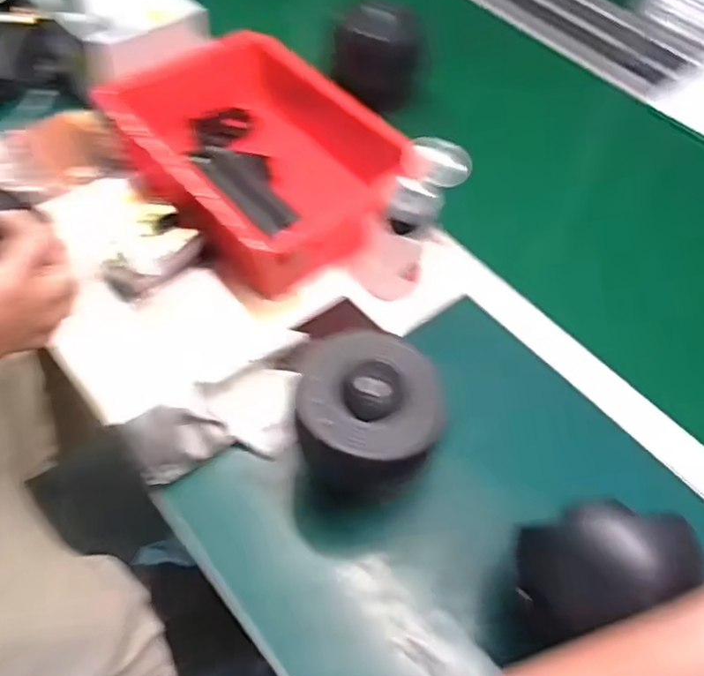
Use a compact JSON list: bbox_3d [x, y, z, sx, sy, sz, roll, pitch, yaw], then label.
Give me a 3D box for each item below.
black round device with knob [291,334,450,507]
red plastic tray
[{"bbox_3d":[0.013,0.063,0.498,0.106,0.083,0.107,15,53,6],"label":"black round device with knob"},{"bbox_3d":[-0.109,-0.208,0.736,0.219,0.110,0.327,-34,63,-26],"label":"red plastic tray"}]

